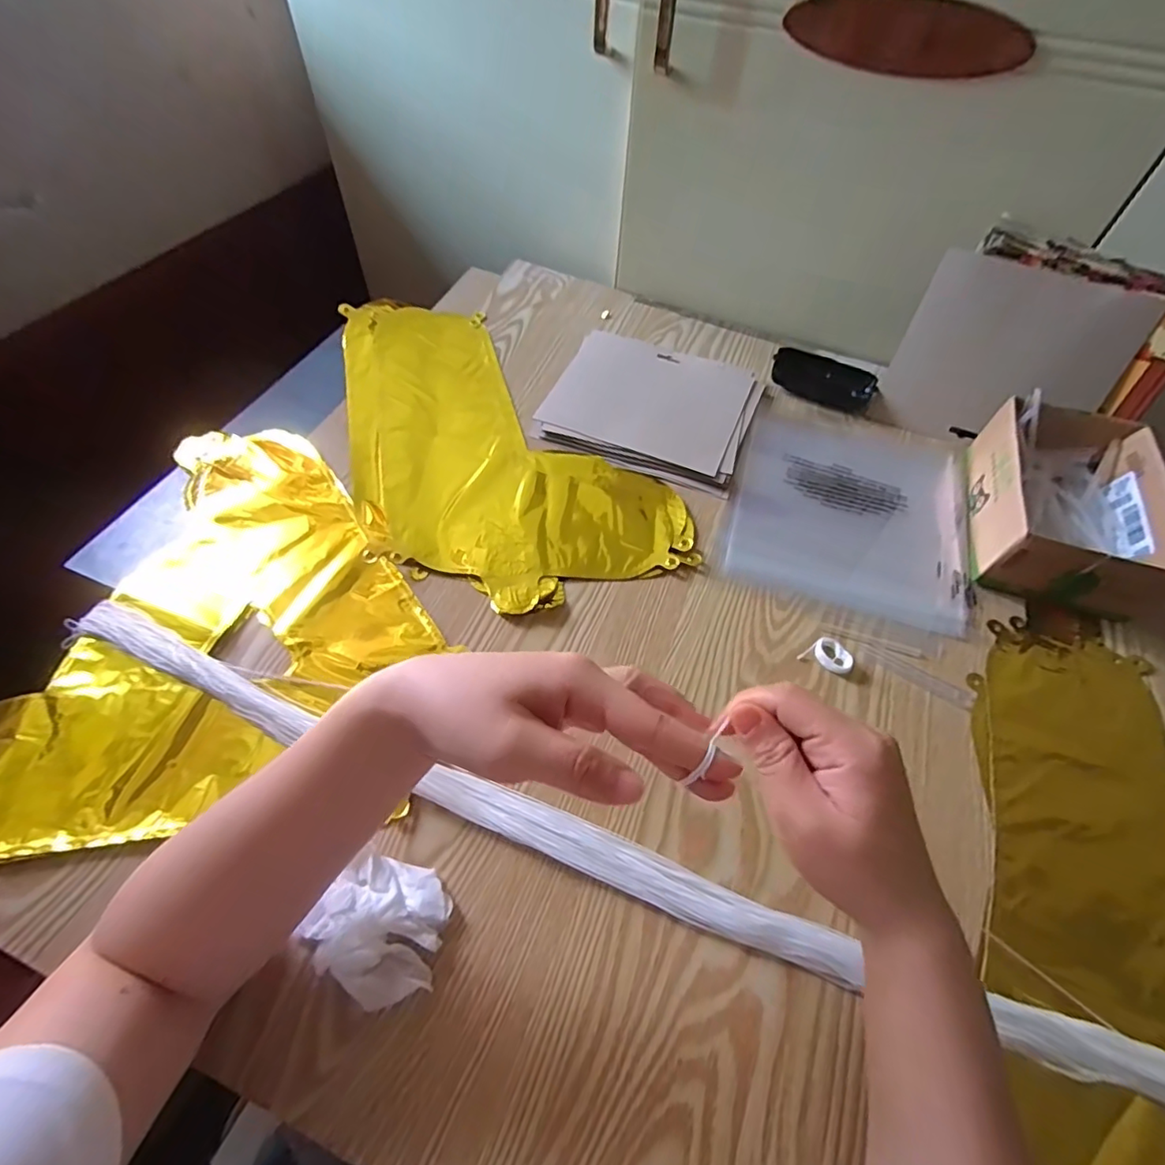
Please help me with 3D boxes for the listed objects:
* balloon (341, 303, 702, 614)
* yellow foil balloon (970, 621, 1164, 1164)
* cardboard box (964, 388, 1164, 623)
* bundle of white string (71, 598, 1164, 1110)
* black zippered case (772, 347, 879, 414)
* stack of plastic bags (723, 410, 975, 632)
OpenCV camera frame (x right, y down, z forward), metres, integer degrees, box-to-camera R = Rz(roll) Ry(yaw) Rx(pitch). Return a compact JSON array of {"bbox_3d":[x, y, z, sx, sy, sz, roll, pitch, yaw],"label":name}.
[{"bbox_3d":[-0.109,-0.136,0.555,0.228,0.018,0.430,-32,64,-22],"label":"balloon"},{"bbox_3d":[0.351,0.213,0.349,0.189,0.013,0.413,18,57,8],"label":"yellow foil balloon"},{"bbox_3d":[0.438,-0.076,0.524,0.135,0.069,0.212,16,57,7],"label":"cardboard box"},{"bbox_3d":[0.001,0.162,0.362,0.800,0.022,0.036,19,57,10],"label":"bundle of white string"},{"bbox_3d":[0.266,-0.225,0.636,0.109,0.026,0.047,22,58,11],"label":"black zippered case"},{"bbox_3d":[0.259,-0.077,0.552,0.213,0.009,0.247,15,57,7],"label":"stack of plastic bags"}]

